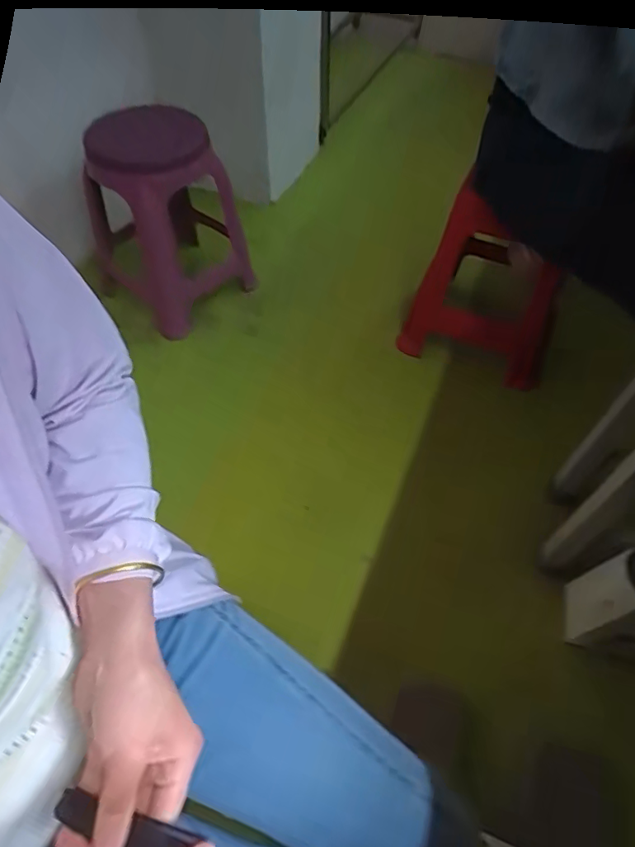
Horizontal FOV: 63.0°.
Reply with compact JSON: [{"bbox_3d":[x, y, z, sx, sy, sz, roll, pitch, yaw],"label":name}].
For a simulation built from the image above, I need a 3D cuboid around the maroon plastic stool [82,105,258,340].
[{"bbox_3d":[-0.377,-0.520,1.377,0.280,0.494,0.306,34,60,22],"label":"maroon plastic stool"}]

